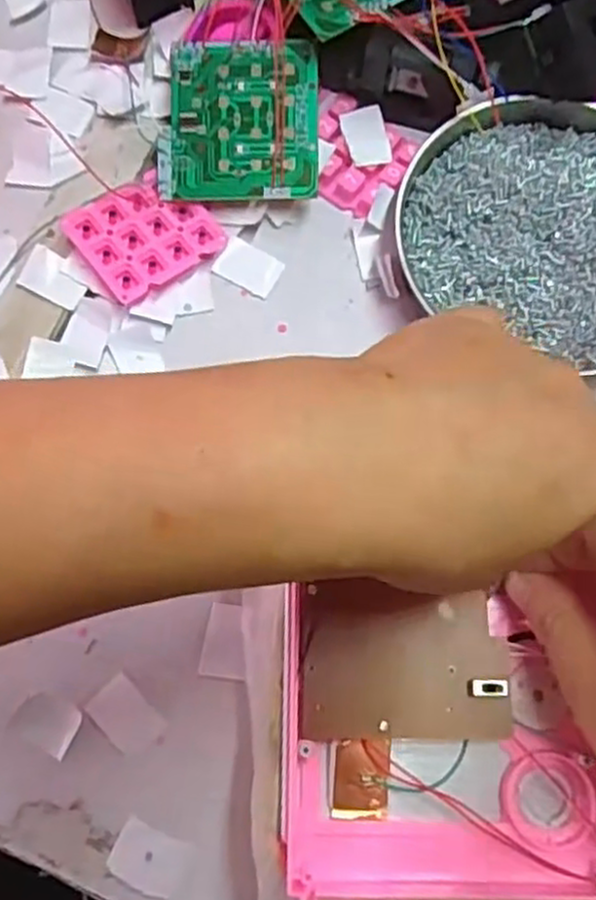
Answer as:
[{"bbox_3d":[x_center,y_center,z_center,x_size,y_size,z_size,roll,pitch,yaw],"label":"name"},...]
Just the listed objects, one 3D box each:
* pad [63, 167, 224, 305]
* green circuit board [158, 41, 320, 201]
[{"bbox_3d":[-0.070,-0.100,0.339,0.059,0.011,0.049,-37,79,-8],"label":"pad"},{"bbox_3d":[-0.027,-0.151,0.339,0.071,0.006,0.069,2,92,2],"label":"green circuit board"}]

